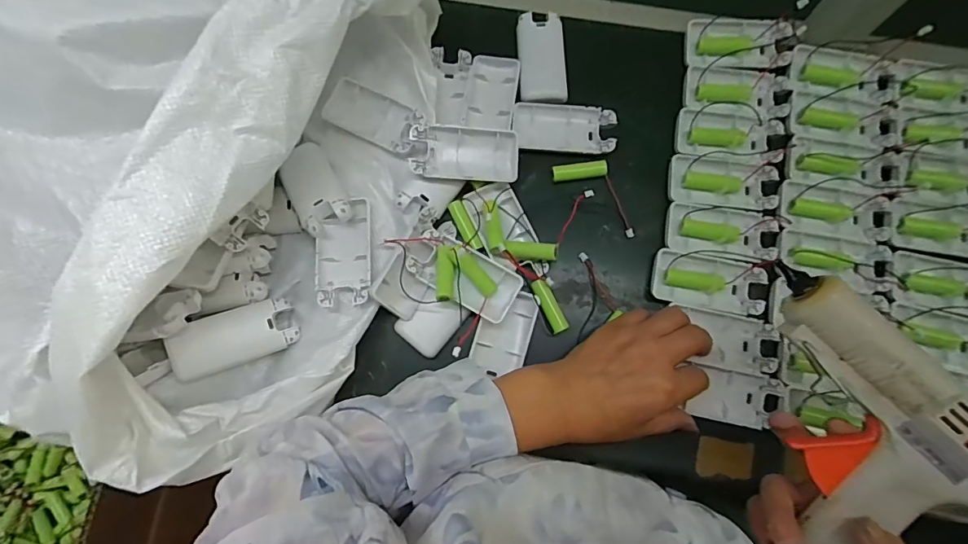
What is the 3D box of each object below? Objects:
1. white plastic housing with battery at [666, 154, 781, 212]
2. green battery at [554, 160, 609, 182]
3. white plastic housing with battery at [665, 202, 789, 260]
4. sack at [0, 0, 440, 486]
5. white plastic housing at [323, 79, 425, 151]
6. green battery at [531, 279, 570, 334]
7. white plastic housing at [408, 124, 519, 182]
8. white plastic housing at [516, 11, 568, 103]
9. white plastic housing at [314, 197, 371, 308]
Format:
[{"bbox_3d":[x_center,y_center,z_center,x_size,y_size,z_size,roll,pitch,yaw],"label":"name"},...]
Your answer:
[{"bbox_3d":[0.222,-0.086,0.439,0.099,0.024,0.049,5,79,0],"label":"white plastic housing with battery"},{"bbox_3d":[0.089,-0.094,0.434,0.049,0.013,0.013,-5,79,-2],"label":"green battery"},{"bbox_3d":[0.220,-0.040,0.430,0.104,0.025,0.046,5,79,0],"label":"white plastic housing with battery"},{"bbox_3d":[-0.288,-0.098,0.346,0.429,0.181,0.399,14,79,2],"label":"sack"},{"bbox_3d":[-0.101,-0.145,0.436,0.090,0.016,0.048,29,80,5],"label":"white plastic housing"},{"bbox_3d":[0.059,0.030,0.419,0.016,0.013,0.049,-24,80,-5],"label":"green battery"},{"bbox_3d":[-0.016,-0.103,0.420,0.092,0.031,0.045,-3,79,-1],"label":"white plastic housing"},{"bbox_3d":[0.056,-0.207,0.455,0.044,0.013,0.088,-3,79,-1],"label":"white plastic housing"},{"bbox_3d":[-0.120,-0.017,0.406,0.045,0.019,0.091,-4,79,-2],"label":"white plastic housing"}]

